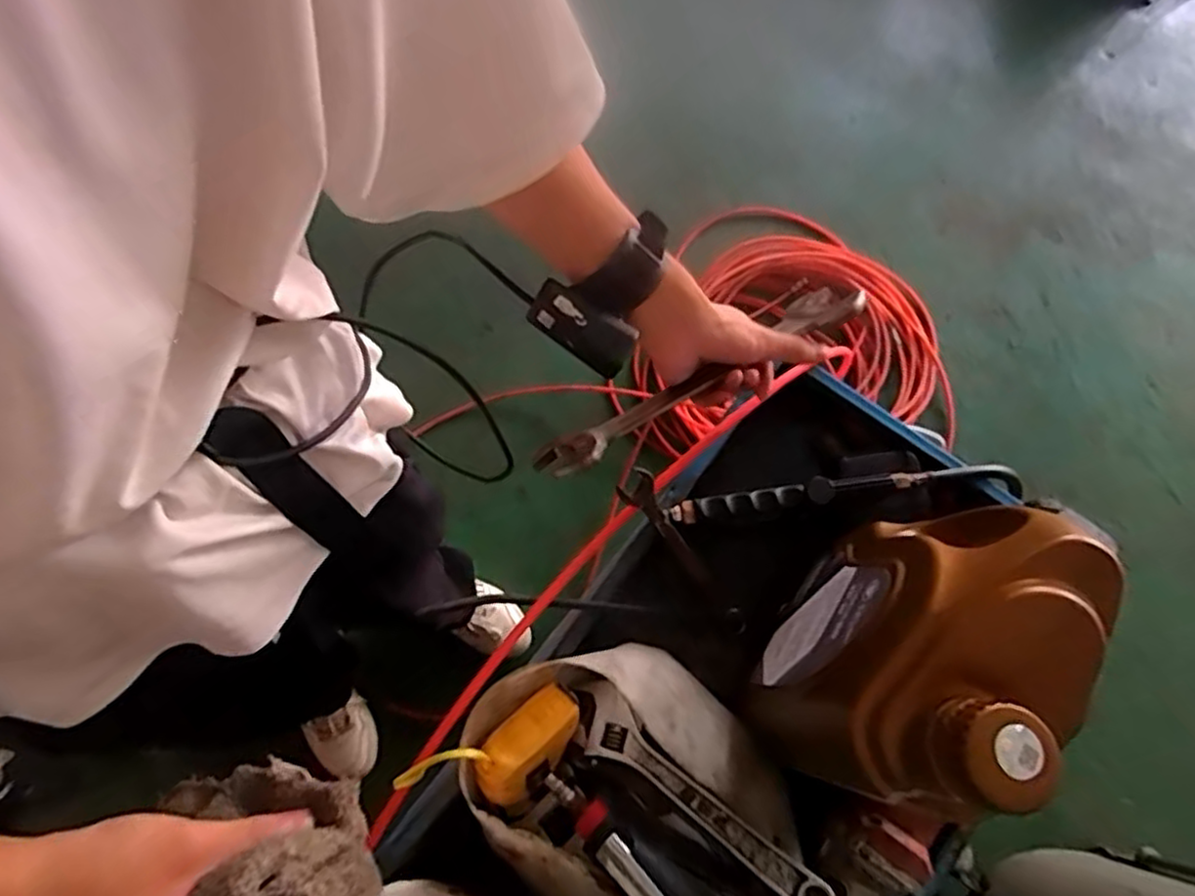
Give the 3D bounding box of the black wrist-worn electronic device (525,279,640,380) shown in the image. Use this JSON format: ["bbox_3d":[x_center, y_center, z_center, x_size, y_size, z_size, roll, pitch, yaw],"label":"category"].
[{"bbox_3d":[-0.011,-0.077,0.458,0.069,0.024,0.033,33,72,-10],"label":"black wrist-worn electronic device"}]

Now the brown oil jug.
[{"bbox_3d":[0.197,0.134,0.469,0.102,0.247,0.185,35,73,10],"label":"brown oil jug"}]

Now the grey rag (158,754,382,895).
[{"bbox_3d":[-0.155,0.191,0.341,0.069,0.053,0.137,-45,34,-15],"label":"grey rag"}]

